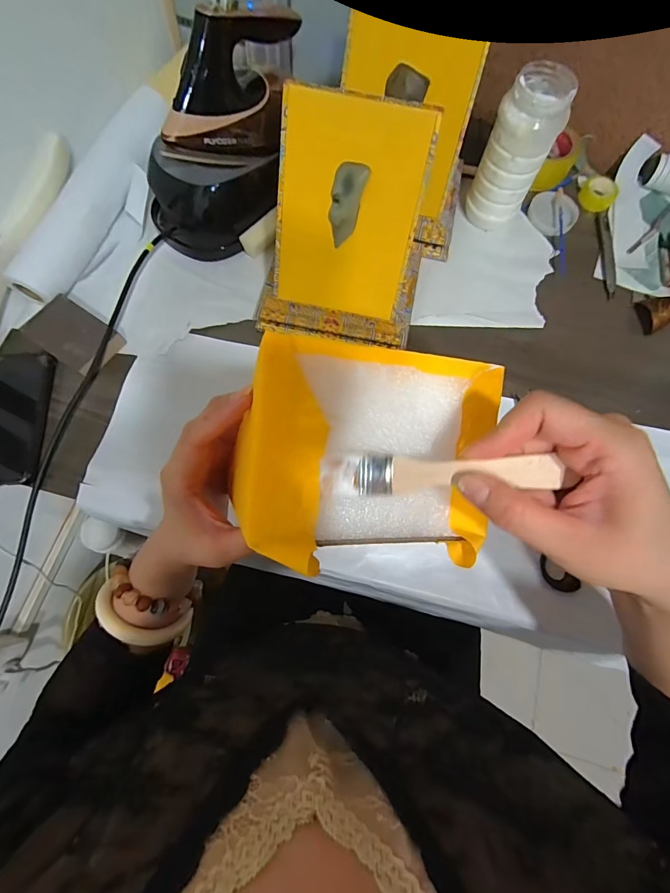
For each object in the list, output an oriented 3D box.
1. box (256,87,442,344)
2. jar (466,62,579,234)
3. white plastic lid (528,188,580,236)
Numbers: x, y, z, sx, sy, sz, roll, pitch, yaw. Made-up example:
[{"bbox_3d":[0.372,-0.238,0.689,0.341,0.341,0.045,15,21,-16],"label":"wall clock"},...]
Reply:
[{"bbox_3d":[0.014,-0.235,0.433,0.186,0.183,0.147,11,73,1],"label":"box"},{"bbox_3d":[0.237,-0.380,0.514,0.074,0.169,0.074,1,73,-2],"label":"jar"},{"bbox_3d":[0.334,-0.358,0.594,0.071,0.011,0.077,1,73,-2],"label":"white plastic lid"}]

